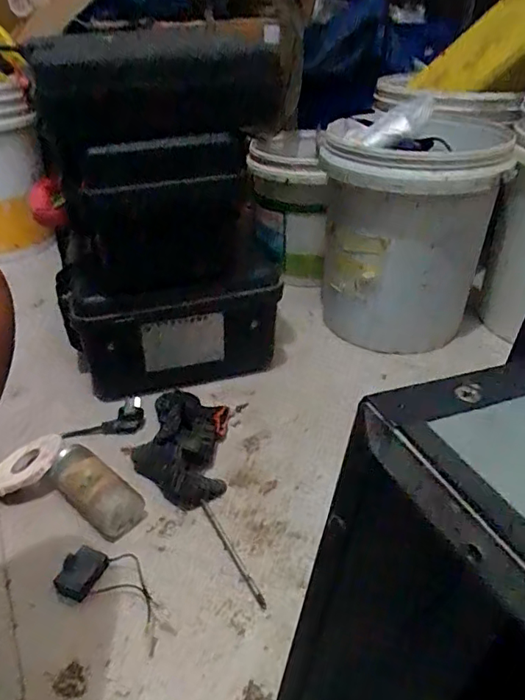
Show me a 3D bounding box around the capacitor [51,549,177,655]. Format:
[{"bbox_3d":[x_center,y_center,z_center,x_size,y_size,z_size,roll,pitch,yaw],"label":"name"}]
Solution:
[{"bbox_3d":[-0.146,0.247,0.535,0.130,0.028,0.066,16,37,21],"label":"capacitor"}]

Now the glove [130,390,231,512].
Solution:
[{"bbox_3d":[-0.107,0.121,0.691,0.118,0.047,0.191,-1,34,-1],"label":"glove"}]

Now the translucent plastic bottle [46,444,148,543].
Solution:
[{"bbox_3d":[-0.201,0.165,0.613,0.133,0.052,0.056,23,41,30],"label":"translucent plastic bottle"}]

